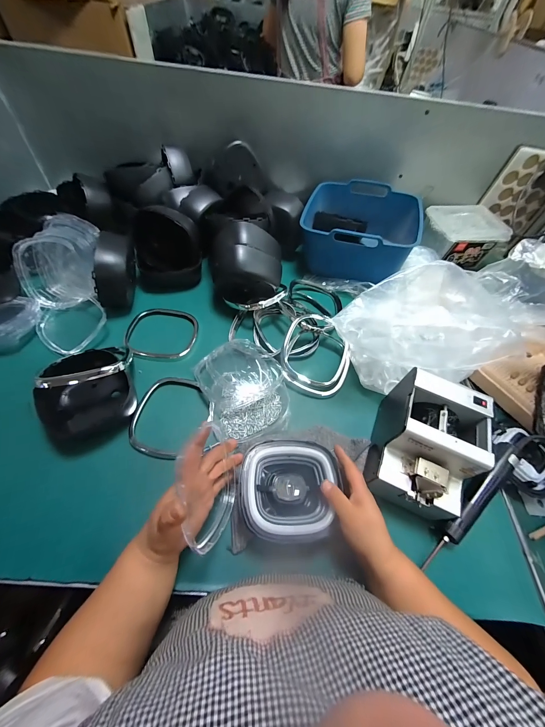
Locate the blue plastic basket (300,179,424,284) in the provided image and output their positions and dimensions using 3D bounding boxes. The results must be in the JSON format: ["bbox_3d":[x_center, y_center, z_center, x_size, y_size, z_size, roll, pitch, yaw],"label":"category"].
[{"bbox_3d":[0.237,-0.370,0.756,0.284,0.119,0.297,19,56,8],"label":"blue plastic basket"}]

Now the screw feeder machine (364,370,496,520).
[{"bbox_3d":[0.244,0.131,0.443,0.129,0.135,0.170,26,57,12],"label":"screw feeder machine"}]

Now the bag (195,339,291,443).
[{"bbox_3d":[-0.054,0.042,0.531,0.159,0.039,0.206,-21,60,-18],"label":"bag"}]

